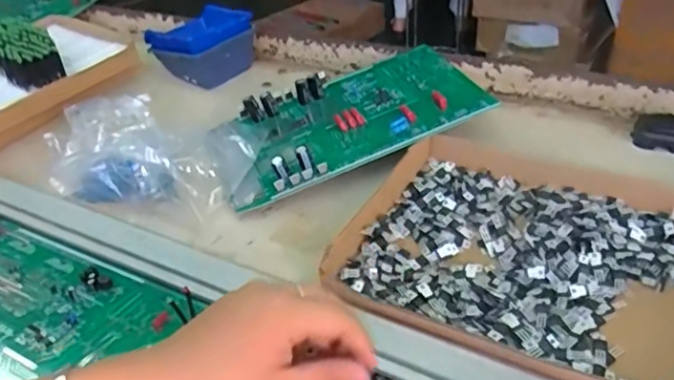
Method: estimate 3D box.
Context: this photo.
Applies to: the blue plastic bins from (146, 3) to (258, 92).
[{"bbox_3d":[-0.201,-0.214,0.897,0.131,0.093,0.124,-24,37,-32],"label":"blue plastic bins"}]

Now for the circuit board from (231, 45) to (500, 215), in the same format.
[{"bbox_3d":[0.007,-0.092,0.702,0.305,0.047,0.193,-24,39,-7],"label":"circuit board"}]

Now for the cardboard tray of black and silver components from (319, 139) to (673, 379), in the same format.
[{"bbox_3d":[0.175,0.051,0.520,0.307,0.033,0.234,16,36,29],"label":"cardboard tray of black and silver components"}]

